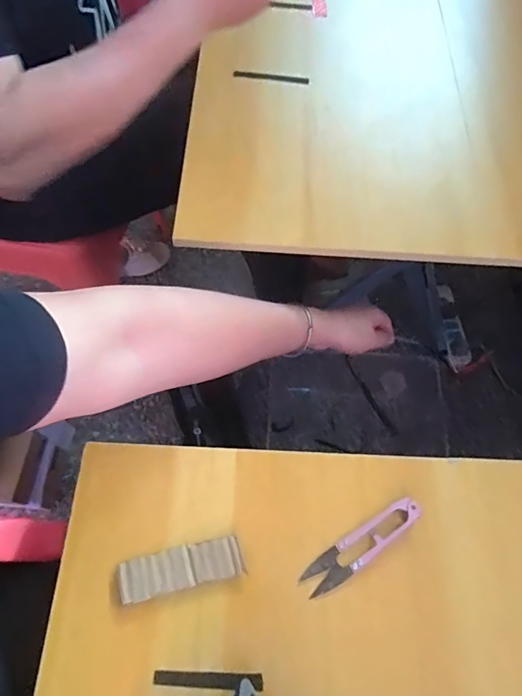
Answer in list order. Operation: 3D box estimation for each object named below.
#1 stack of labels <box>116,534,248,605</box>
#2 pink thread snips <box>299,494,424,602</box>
[{"bbox_3d":[-0.058,0.160,0.328,0.087,0.004,0.028,-12,66,-7],"label":"stack of labels"},{"bbox_3d":[0.077,0.148,0.338,0.103,0.006,0.023,-30,70,-14],"label":"pink thread snips"}]

